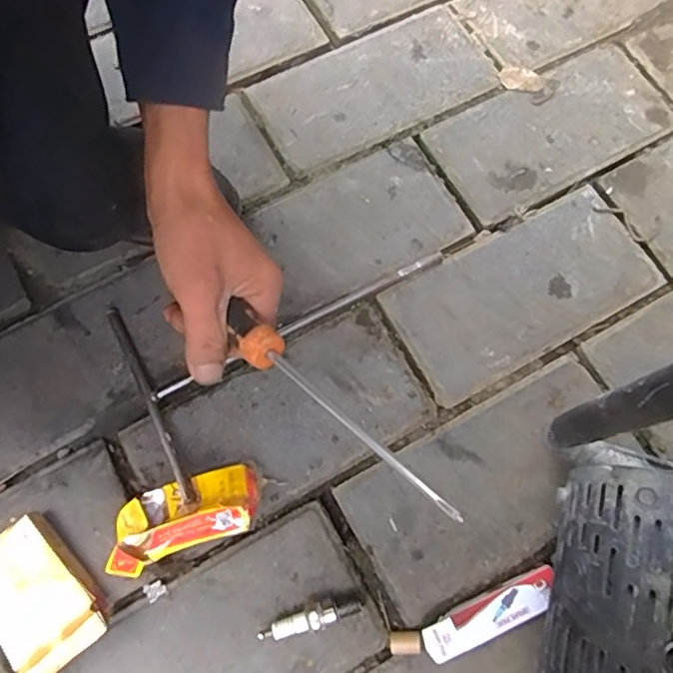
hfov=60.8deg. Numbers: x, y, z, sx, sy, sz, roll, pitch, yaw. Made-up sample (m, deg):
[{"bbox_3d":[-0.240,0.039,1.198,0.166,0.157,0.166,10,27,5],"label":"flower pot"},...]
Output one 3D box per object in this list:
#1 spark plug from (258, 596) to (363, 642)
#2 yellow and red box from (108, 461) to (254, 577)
[{"bbox_3d":[-0.018,0.203,0.414,0.075,0.020,0.017,-13,73,-5],"label":"spark plug"},{"bbox_3d":[-0.111,0.131,0.421,0.107,0.051,0.052,-21,74,-7],"label":"yellow and red box"}]

